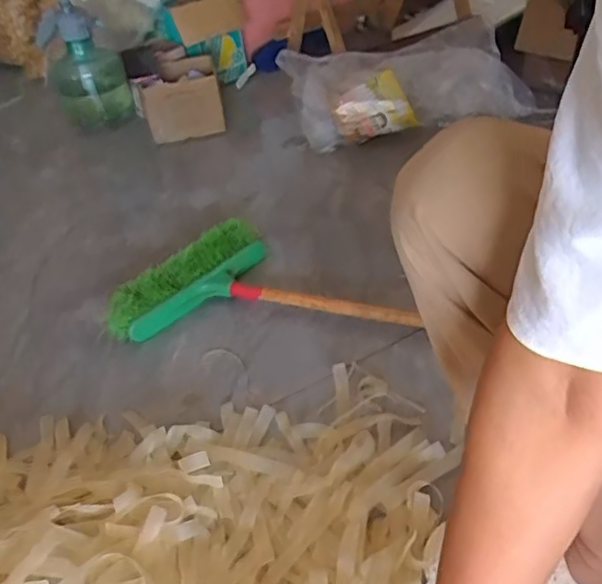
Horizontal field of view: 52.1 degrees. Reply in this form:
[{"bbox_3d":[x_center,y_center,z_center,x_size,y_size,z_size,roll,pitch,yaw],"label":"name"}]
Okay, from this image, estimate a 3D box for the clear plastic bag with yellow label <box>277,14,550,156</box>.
[{"bbox_3d":[0.217,-0.424,1.267,0.471,0.157,0.217,-11,40,-5],"label":"clear plastic bag with yellow label"}]

